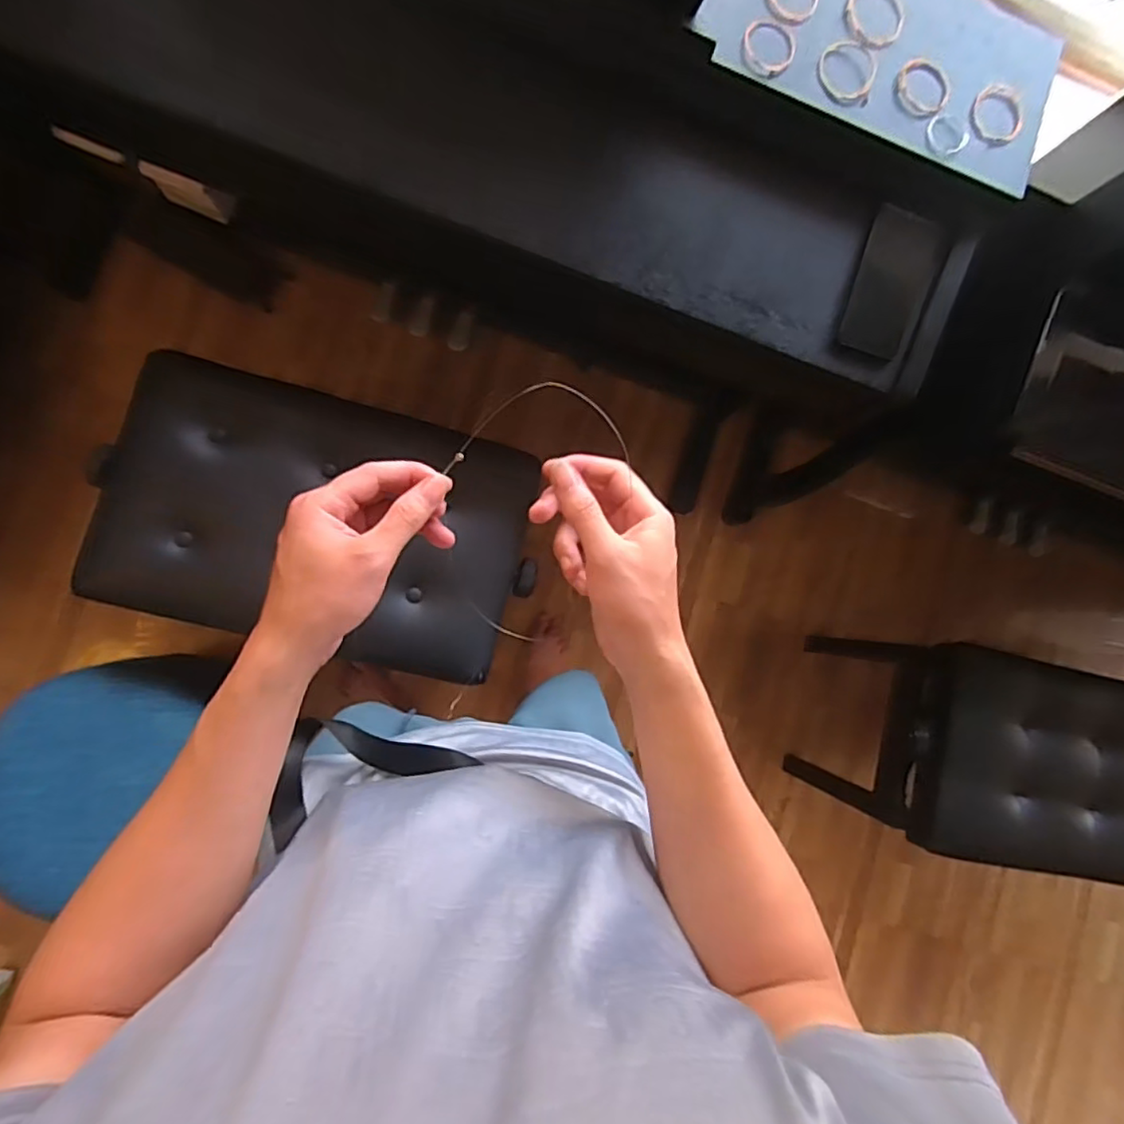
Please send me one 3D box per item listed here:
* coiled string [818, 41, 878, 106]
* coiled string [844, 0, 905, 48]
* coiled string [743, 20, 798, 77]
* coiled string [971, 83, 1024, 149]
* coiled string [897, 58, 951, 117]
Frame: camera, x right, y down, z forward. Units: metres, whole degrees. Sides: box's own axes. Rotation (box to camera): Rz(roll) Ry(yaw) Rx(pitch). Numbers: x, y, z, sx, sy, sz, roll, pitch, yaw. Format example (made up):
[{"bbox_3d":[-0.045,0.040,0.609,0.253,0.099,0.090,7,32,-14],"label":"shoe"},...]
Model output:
[{"bbox_3d":[0.295,-0.508,0.659,0.062,0.008,0.064,15,85,-8],"label":"coiled string"},{"bbox_3d":[0.328,-0.573,0.665,0.073,0.006,0.070,0,87,-9],"label":"coiled string"},{"bbox_3d":[0.210,-0.521,0.644,0.057,0.004,0.062,0,87,-9],"label":"coiled string"},{"bbox_3d":[0.462,-0.475,0.679,0.063,0.008,0.061,0,87,-9],"label":"coiled string"},{"bbox_3d":[0.381,-0.500,0.670,0.059,0.005,0.060,-11,89,-9],"label":"coiled string"}]

